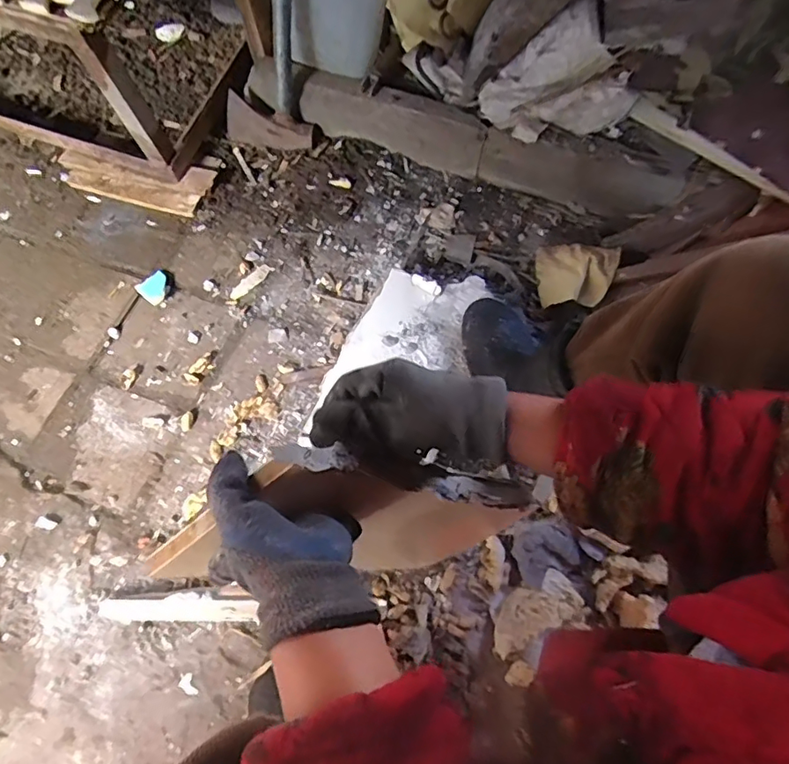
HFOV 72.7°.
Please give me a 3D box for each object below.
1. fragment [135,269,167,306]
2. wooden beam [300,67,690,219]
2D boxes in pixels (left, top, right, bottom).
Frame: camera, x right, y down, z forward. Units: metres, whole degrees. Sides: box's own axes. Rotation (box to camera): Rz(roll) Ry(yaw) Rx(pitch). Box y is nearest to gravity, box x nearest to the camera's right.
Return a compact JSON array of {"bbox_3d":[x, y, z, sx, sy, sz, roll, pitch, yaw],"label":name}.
[{"bbox_3d":[-0.425,-0.170,0.953,0.051,0.017,0.056,35,70,15],"label":"fragment"},{"bbox_3d":[0.173,-0.444,1.023,0.713,0.122,0.080,18,66,8],"label":"wooden beam"}]

